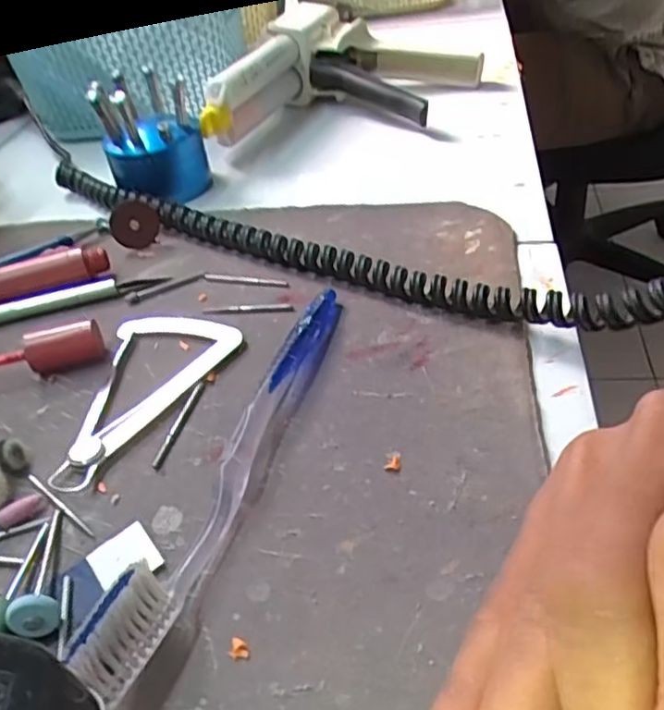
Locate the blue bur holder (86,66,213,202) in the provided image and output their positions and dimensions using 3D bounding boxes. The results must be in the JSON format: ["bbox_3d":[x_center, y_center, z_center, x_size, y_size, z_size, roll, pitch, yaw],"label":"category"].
[{"bbox_3d":[-0.109,-0.137,0.411,0.056,0.067,0.054,-10,40,-3],"label":"blue bur holder"}]

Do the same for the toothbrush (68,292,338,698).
[{"bbox_3d":[-0.030,0.028,0.234,0.013,0.025,0.180,8,42,18],"label":"toothbrush"}]

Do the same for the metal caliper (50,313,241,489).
[{"bbox_3d":[-0.087,0.012,0.277,0.059,0.006,0.097,17,46,27],"label":"metal caliper"}]

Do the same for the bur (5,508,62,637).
[{"bbox_3d":[-0.090,0.066,0.211,0.013,0.013,0.046,-14,28,-7],"label":"bur"}]

